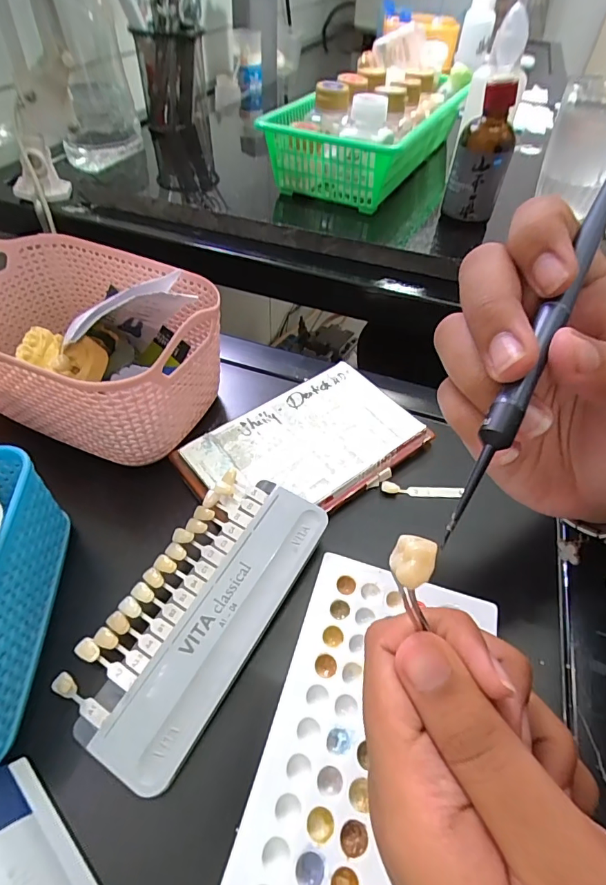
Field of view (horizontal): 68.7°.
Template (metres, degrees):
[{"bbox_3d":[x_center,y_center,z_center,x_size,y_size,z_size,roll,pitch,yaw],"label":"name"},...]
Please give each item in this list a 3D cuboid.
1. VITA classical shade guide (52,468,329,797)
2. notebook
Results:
[{"bbox_3d":[-0.051,0.076,0.219,0.067,0.009,0.143,25,54,19],"label":"VITA classical shade guide"},{"bbox_3d":[0.002,0.003,0.294,0.145,0.016,0.091,-32,57,-25],"label":"notebook"}]

